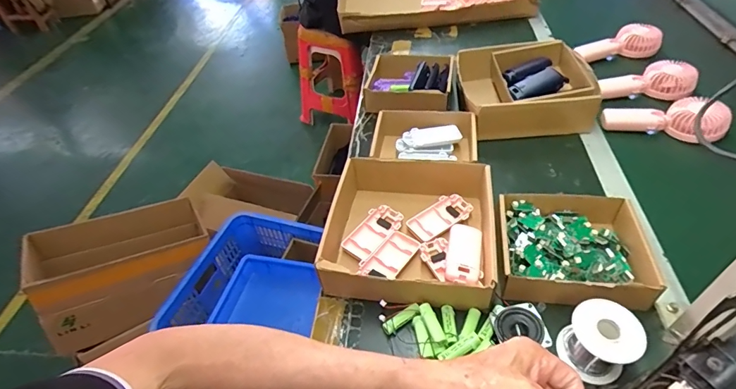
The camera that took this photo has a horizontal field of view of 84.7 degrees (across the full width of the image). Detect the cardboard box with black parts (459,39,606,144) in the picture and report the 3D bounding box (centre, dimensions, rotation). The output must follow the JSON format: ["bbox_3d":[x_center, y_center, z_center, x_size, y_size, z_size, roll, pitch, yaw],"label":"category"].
[{"bbox_3d":[0.284,-0.199,0.753,0.217,0.076,0.225,-7,45,0],"label":"cardboard box with black parts"}]

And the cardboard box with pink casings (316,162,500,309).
[{"bbox_3d":[0.055,0.044,0.552,0.217,0.059,0.220,3,46,10],"label":"cardboard box with pink casings"}]

